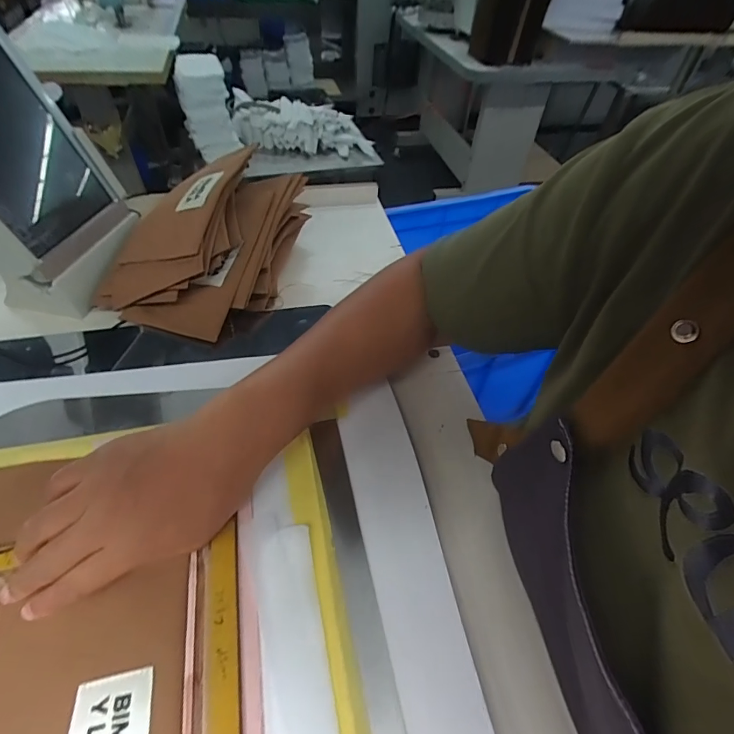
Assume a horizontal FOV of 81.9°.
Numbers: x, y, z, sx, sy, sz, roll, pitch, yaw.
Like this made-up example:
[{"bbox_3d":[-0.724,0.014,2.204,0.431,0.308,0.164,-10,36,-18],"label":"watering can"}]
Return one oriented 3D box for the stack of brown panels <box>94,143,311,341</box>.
[{"bbox_3d":[-0.176,-0.148,0.456,0.174,0.103,0.215,16,45,6],"label":"stack of brown panels"}]

